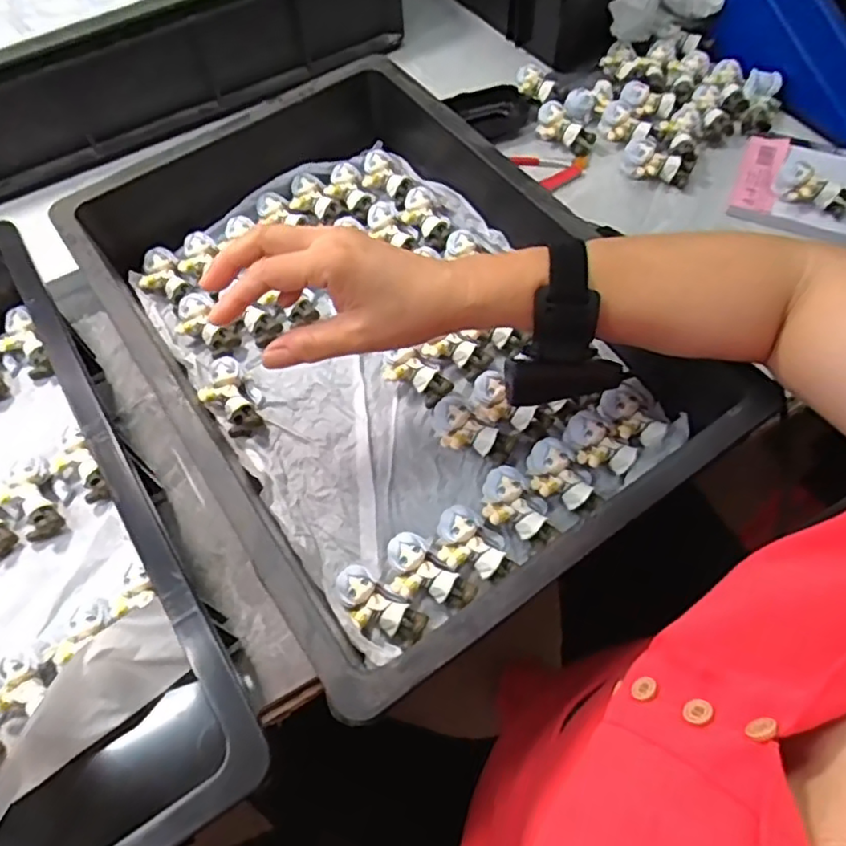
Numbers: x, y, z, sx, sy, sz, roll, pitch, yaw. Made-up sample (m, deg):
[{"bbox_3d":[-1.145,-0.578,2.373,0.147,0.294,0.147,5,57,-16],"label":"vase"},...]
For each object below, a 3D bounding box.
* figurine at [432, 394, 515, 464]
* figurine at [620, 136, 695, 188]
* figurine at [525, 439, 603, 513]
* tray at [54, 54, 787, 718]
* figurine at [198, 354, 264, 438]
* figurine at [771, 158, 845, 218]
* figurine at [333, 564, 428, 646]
[{"bbox_3d":[0.034,0.007,0.450,0.062,0.022,0.038,39,71,20],"label":"figurine"},{"bbox_3d":[0.219,-0.242,0.583,0.064,0.025,0.031,21,66,13],"label":"figurine"},{"bbox_3d":[0.097,0.039,0.431,0.056,0.023,0.035,35,69,18],"label":"figurine"},{"bbox_3d":[-0.035,-0.071,0.467,0.308,0.095,0.451,-33,66,-13],"label":"tray"},{"bbox_3d":[-0.146,-0.019,0.482,0.038,0.026,0.057,-39,68,-16],"label":"figurine"},{"bbox_3d":[0.342,-0.207,0.544,0.064,0.020,0.039,31,68,17],"label":"figurine"},{"bbox_3d":[-0.029,0.120,0.400,0.061,0.027,0.030,31,68,17],"label":"figurine"}]

